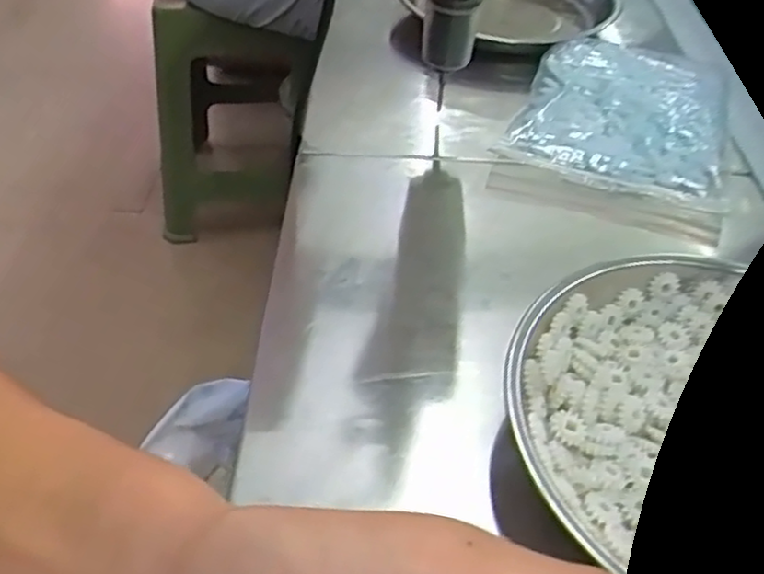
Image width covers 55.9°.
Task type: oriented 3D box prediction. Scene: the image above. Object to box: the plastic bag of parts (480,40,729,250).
[{"bbox_3d":[0.164,-0.111,0.502,0.142,0.040,0.164,16,45,13],"label":"plastic bag of parts"}]

